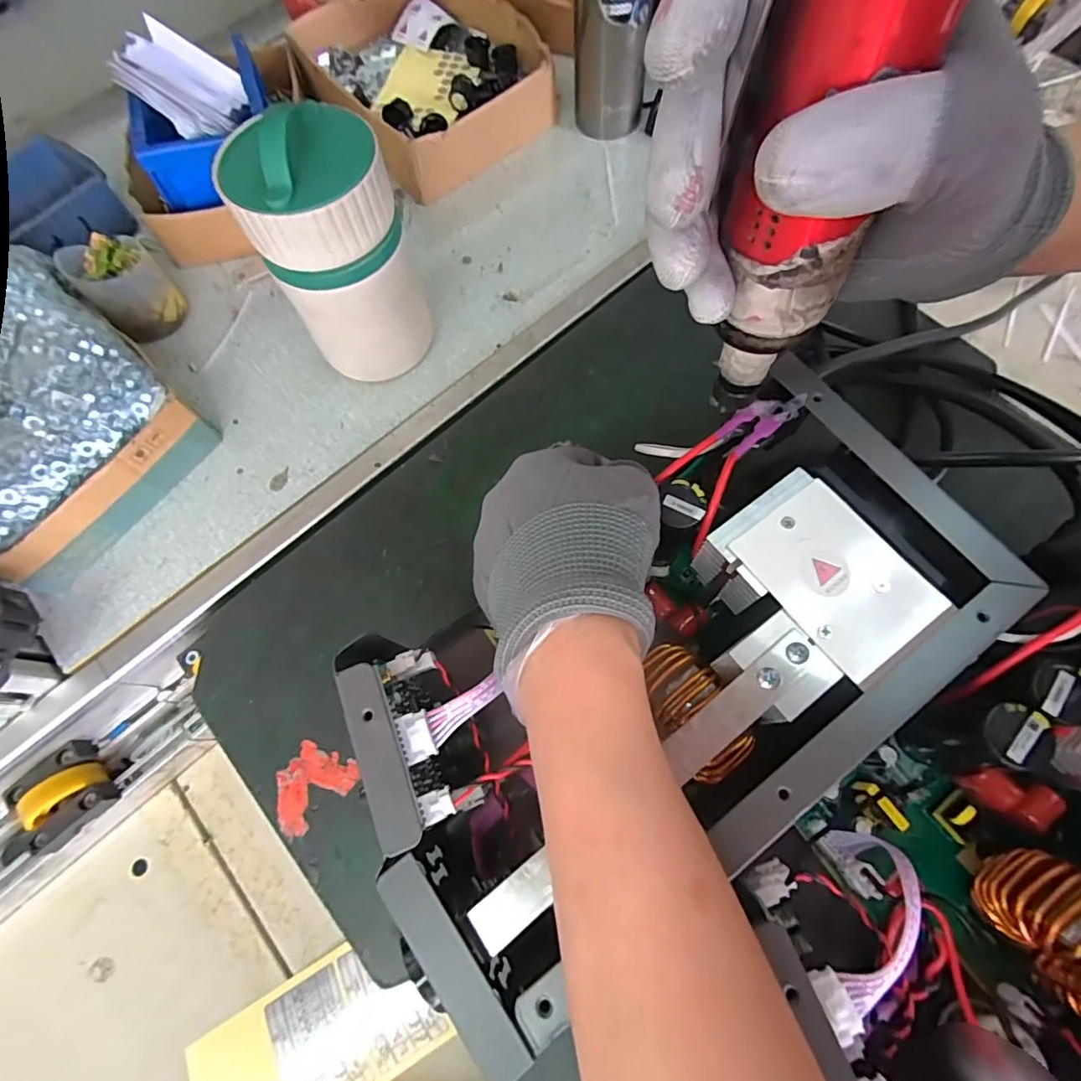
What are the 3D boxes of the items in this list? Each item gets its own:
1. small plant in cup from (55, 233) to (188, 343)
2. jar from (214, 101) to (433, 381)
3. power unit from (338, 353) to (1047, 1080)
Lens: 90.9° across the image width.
[{"bbox_3d":[-0.336,-0.207,0.436,0.059,0.060,0.056,-1,70,2],"label":"small plant in cup"},{"bbox_3d":[-0.133,-0.188,0.368,0.087,0.165,0.078,-24,71,-6],"label":"jar"},{"bbox_3d":[0.052,0.052,0.227,0.248,0.086,0.132,-34,72,-5],"label":"power unit"}]

